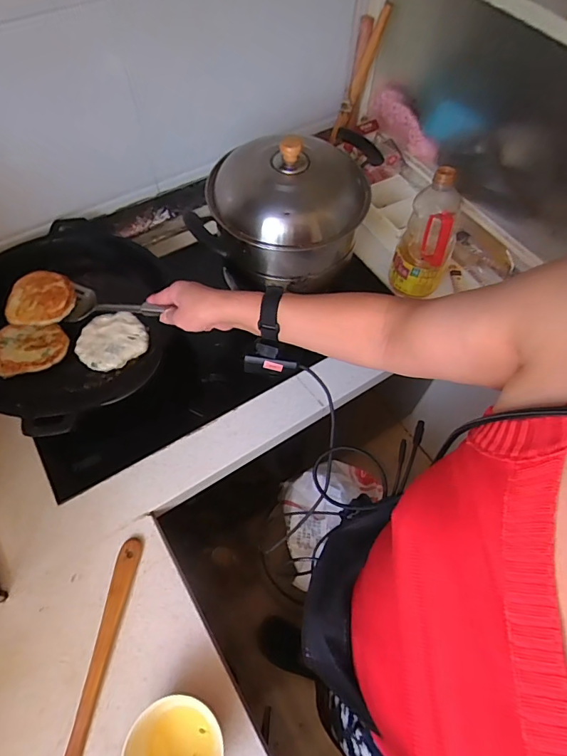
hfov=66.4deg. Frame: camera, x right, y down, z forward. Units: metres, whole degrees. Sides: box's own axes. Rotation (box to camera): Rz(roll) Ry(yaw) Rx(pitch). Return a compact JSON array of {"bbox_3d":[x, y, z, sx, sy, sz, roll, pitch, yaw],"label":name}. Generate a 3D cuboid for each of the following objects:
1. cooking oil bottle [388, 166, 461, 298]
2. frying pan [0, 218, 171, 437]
[{"bbox_3d":[0.269,-0.263,0.790,0.100,0.234,0.092,14,60,6],"label":"cooking oil bottle"},{"bbox_3d":[-0.364,-0.100,0.732,0.373,0.081,0.357,40,66,19],"label":"frying pan"}]

